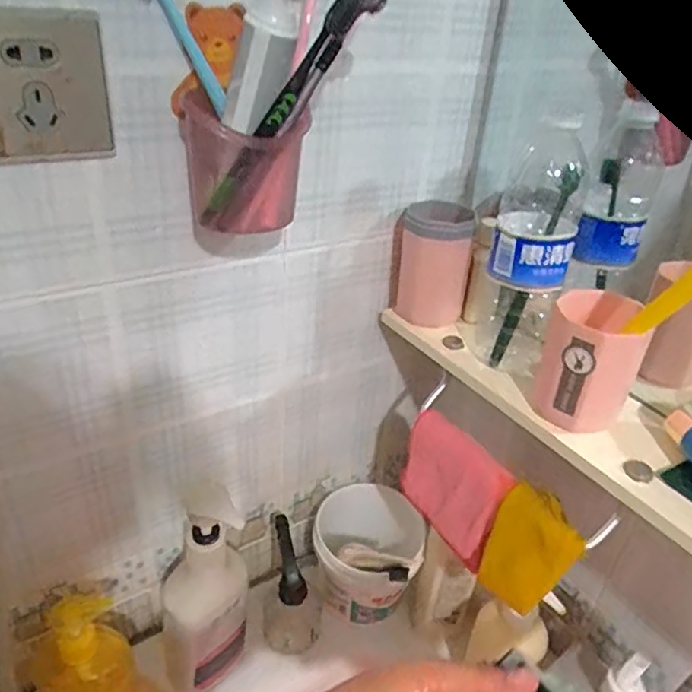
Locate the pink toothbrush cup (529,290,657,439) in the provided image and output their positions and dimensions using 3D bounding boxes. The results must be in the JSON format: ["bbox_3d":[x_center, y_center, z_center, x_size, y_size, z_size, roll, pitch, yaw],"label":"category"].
[{"bbox_3d":[0.185,0.013,0.451,0.065,0.093,0.068,4,33,-2],"label":"pink toothbrush cup"}]

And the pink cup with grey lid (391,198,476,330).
[{"bbox_3d":[0.082,-0.074,0.568,0.066,0.106,0.069,4,33,-2],"label":"pink cup with grey lid"}]

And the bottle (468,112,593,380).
[{"bbox_3d":[0.151,-0.079,0.495,0.067,0.208,0.075,14,34,13],"label":"bottle"}]

